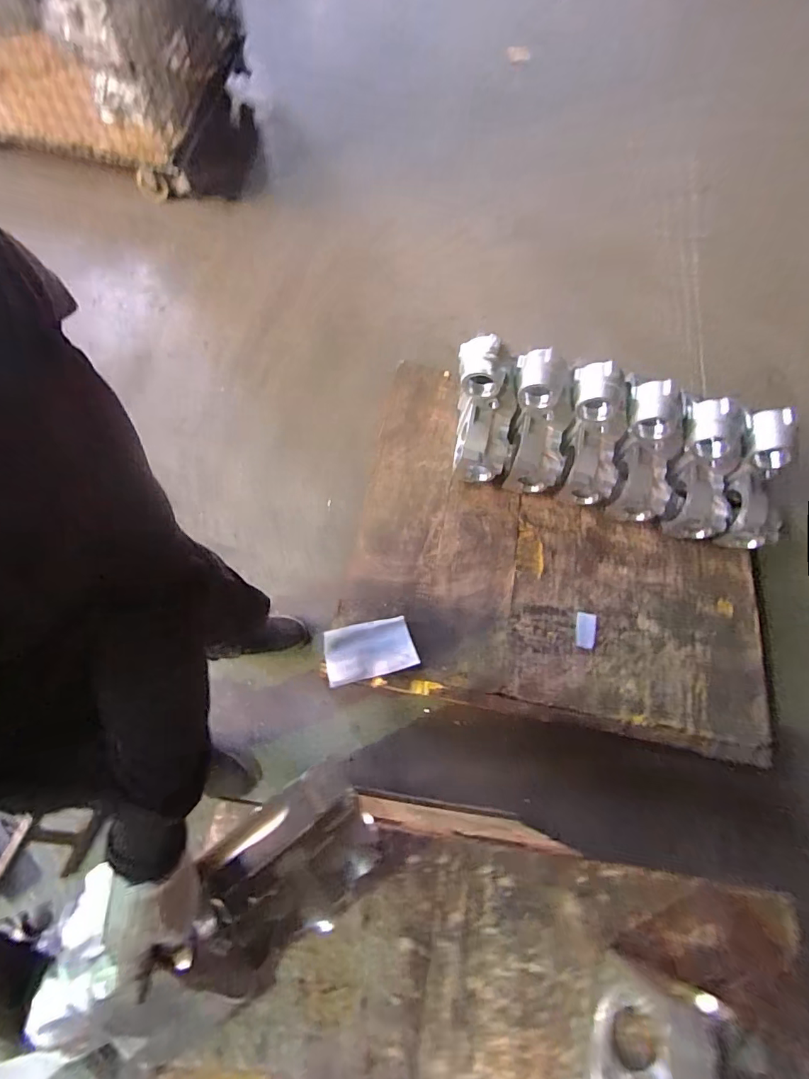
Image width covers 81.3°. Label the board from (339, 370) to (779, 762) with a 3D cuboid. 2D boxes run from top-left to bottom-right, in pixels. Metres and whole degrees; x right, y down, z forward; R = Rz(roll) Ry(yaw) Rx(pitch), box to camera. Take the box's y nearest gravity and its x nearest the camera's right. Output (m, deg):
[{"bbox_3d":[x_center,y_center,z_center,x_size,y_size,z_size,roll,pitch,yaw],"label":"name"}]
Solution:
[{"bbox_3d":[0.491,0.012,1.459,1.261,0.078,1.068,12,68,-2],"label":"board"}]

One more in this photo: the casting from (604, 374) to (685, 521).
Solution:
[{"bbox_3d":[0.722,-0.263,1.431,0.189,0.156,0.416,-4,113,-4],"label":"casting"}]

